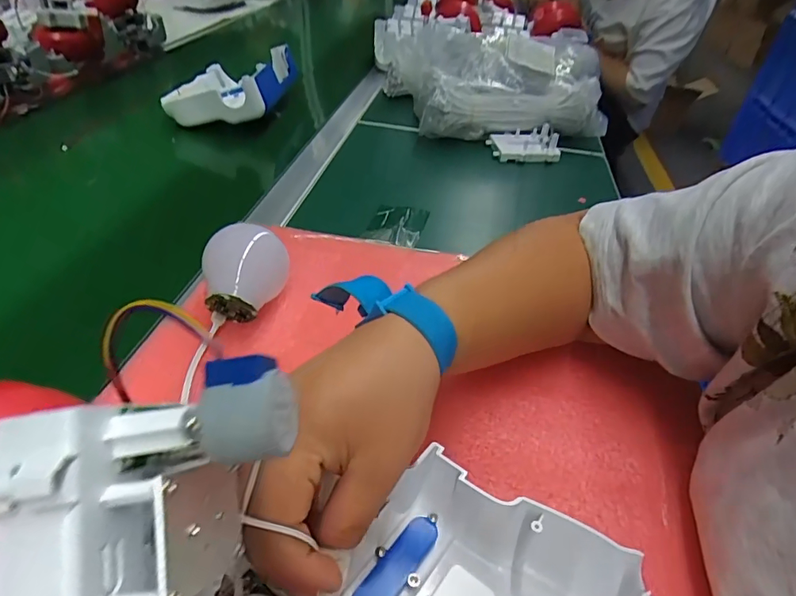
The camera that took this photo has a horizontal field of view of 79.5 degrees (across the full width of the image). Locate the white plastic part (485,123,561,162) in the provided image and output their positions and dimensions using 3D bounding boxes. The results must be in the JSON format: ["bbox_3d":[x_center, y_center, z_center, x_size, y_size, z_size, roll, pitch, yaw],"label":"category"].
[{"bbox_3d":[0.169,-0.209,0.641,0.081,0.034,0.061,-4,41,-11],"label":"white plastic part"}]

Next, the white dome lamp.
[{"bbox_3d":[-0.110,-0.017,0.345,0.057,0.056,0.063,0,40,-6],"label":"white dome lamp"}]

